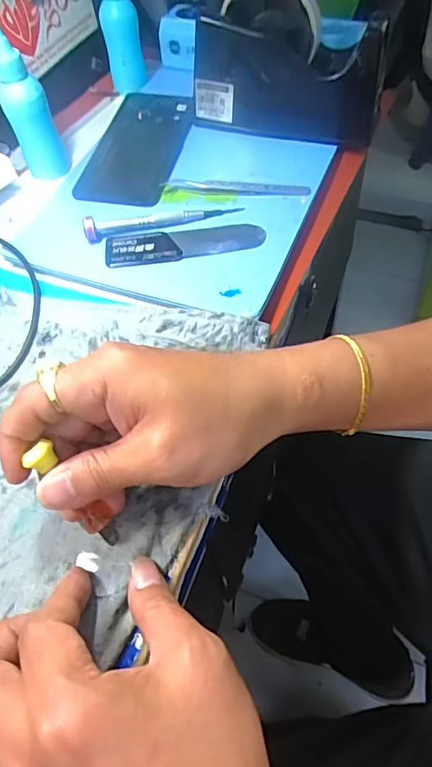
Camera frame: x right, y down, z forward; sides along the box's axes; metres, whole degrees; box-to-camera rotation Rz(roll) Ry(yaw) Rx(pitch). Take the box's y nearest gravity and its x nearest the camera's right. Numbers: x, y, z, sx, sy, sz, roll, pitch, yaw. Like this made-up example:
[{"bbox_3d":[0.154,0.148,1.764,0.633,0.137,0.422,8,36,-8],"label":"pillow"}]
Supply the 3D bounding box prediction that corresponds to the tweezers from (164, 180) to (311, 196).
[{"bbox_3d":[0.017,-0.157,0.412,0.114,0.006,0.012,1,56,6],"label":"tweezers"}]

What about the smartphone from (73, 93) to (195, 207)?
[{"bbox_3d":[-0.066,-0.214,0.454,0.073,0.010,0.151,8,57,11],"label":"smartphone"}]

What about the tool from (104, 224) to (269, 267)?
[{"bbox_3d":[-0.023,-0.105,0.385,0.117,0.006,0.030,-8,55,-2],"label":"tool"}]

